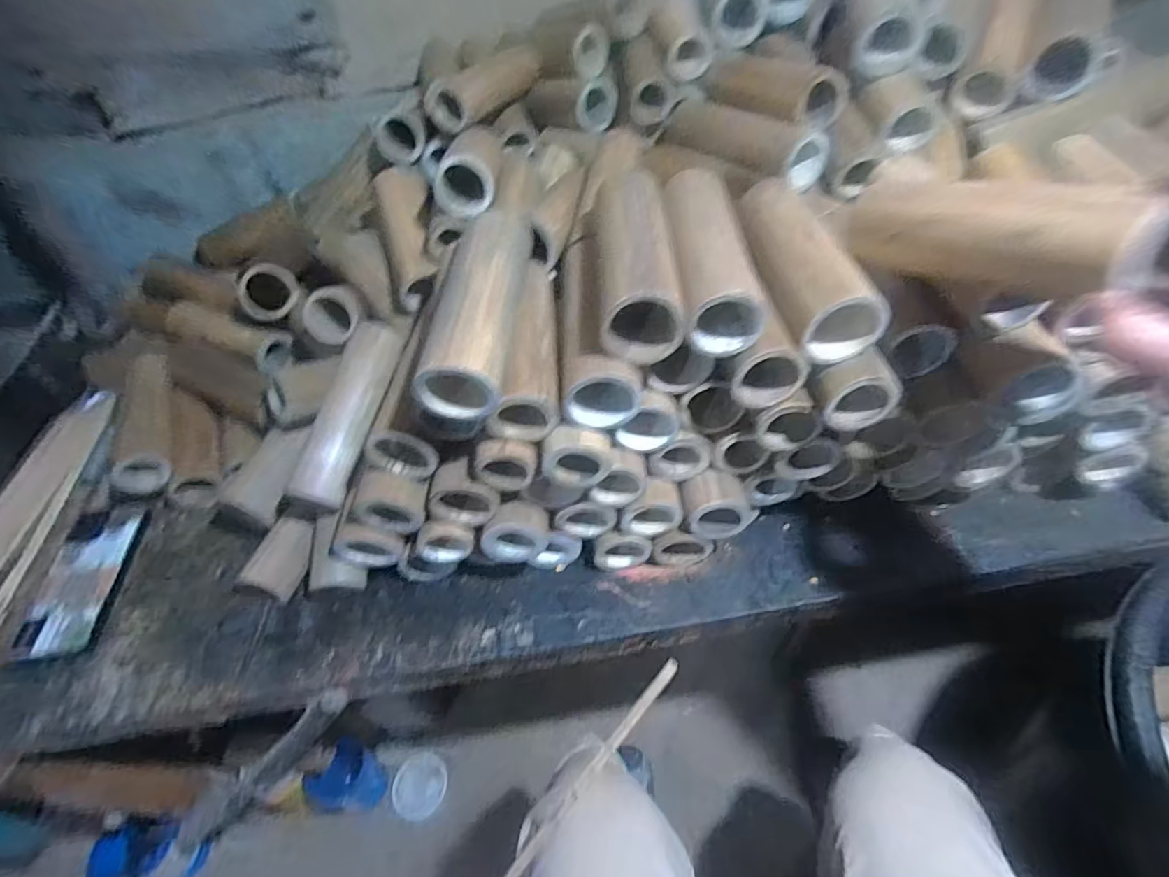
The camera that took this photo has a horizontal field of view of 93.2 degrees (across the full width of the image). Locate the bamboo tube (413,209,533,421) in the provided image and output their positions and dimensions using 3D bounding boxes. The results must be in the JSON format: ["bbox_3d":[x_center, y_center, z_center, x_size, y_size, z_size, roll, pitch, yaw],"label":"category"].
[{"bbox_3d":[-0.075,-0.101,0.409,0.057,0.058,0.188,2,60,9],"label":"bamboo tube"}]

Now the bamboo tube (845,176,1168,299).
[{"bbox_3d":[0.239,-0.122,0.322,0.065,0.052,0.167,-27,35,-17],"label":"bamboo tube"}]

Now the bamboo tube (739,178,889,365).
[{"bbox_3d":[0.161,-0.132,0.418,0.058,0.051,0.178,-8,47,0],"label":"bamboo tube"}]

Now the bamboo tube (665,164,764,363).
[{"bbox_3d":[0.097,-0.144,0.428,0.054,0.051,0.194,-3,47,4],"label":"bamboo tube"}]

